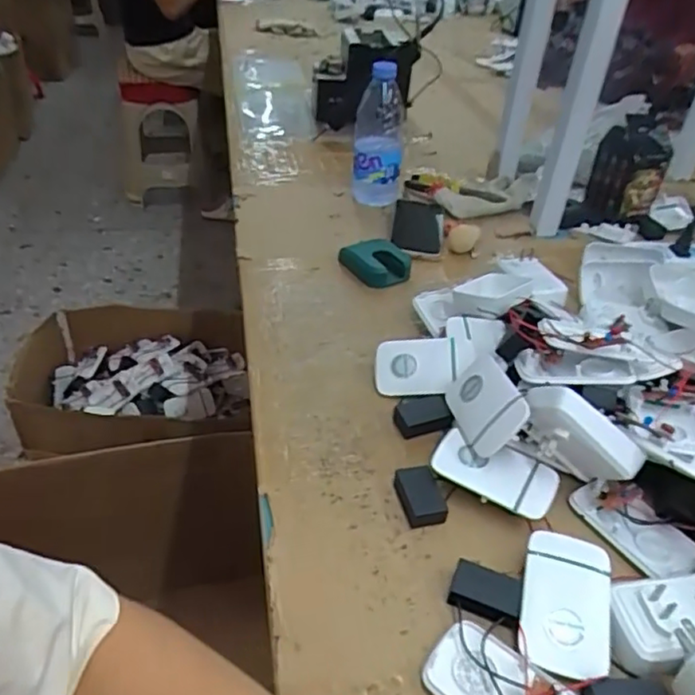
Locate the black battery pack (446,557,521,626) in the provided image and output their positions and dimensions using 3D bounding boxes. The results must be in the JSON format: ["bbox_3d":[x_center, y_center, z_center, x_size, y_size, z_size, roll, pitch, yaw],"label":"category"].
[{"bbox_3d":[0.097,0.170,0.440,0.047,0.016,0.031,17,39,15],"label":"black battery pack"}]

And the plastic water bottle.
[{"bbox_3d":[0.047,-0.311,0.928,0.074,0.184,0.064,7,37,3],"label":"plastic water bottle"}]

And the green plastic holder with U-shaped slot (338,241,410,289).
[{"bbox_3d":[0.040,-0.105,0.788,0.075,0.028,0.076,3,37,-2],"label":"green plastic holder with U-shaped slot"}]

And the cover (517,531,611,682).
[{"bbox_3d":[0.150,0.176,0.434,0.058,0.018,0.100,13,38,11],"label":"cover"}]

